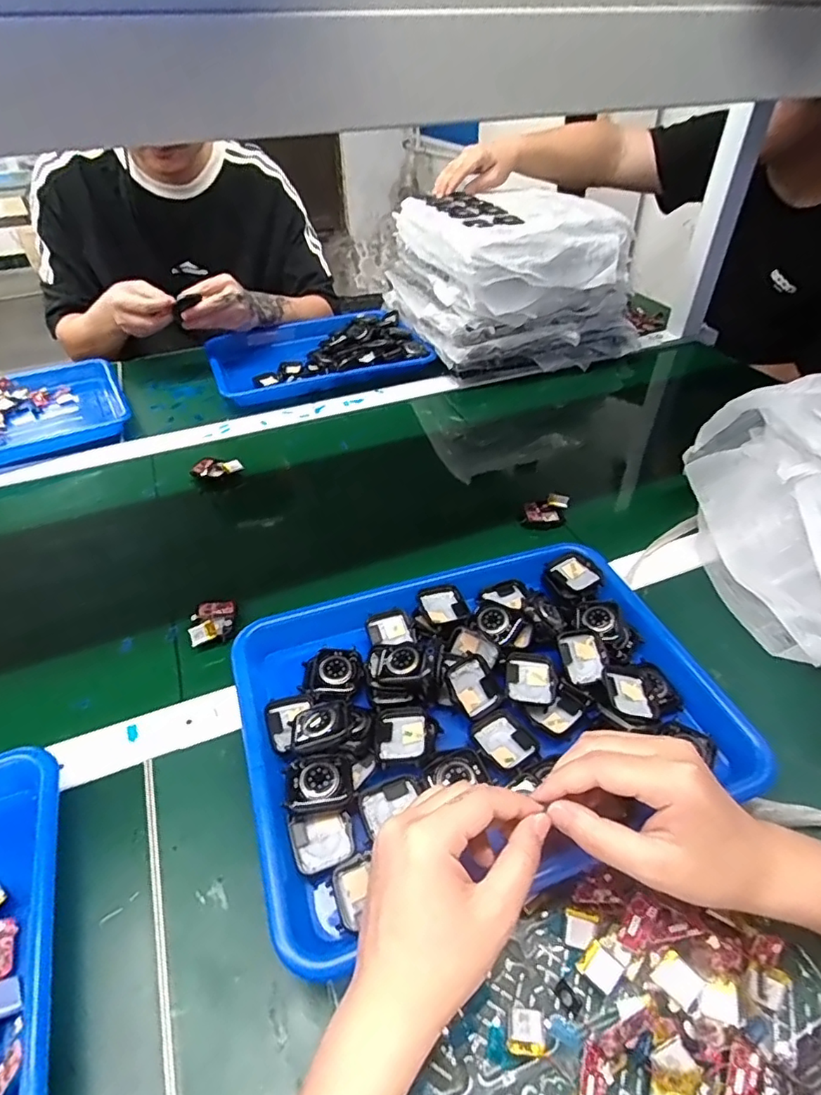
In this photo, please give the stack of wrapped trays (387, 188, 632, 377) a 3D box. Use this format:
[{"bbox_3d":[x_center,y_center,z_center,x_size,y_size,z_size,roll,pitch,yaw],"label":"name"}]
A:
[{"bbox_3d":[0.147,-0.433,0.889,0.301,0.180,0.329,-12,44,-12],"label":"stack of wrapped trays"}]

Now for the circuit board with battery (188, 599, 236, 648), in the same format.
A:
[{"bbox_3d":[-0.173,0.066,0.495,0.037,0.015,0.045,-12,44,-12],"label":"circuit board with battery"}]

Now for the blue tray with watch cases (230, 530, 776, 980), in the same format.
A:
[{"bbox_3d":[0.047,0.113,0.414,0.323,0.045,0.249,-14,45,-14],"label":"blue tray with watch cases"}]

